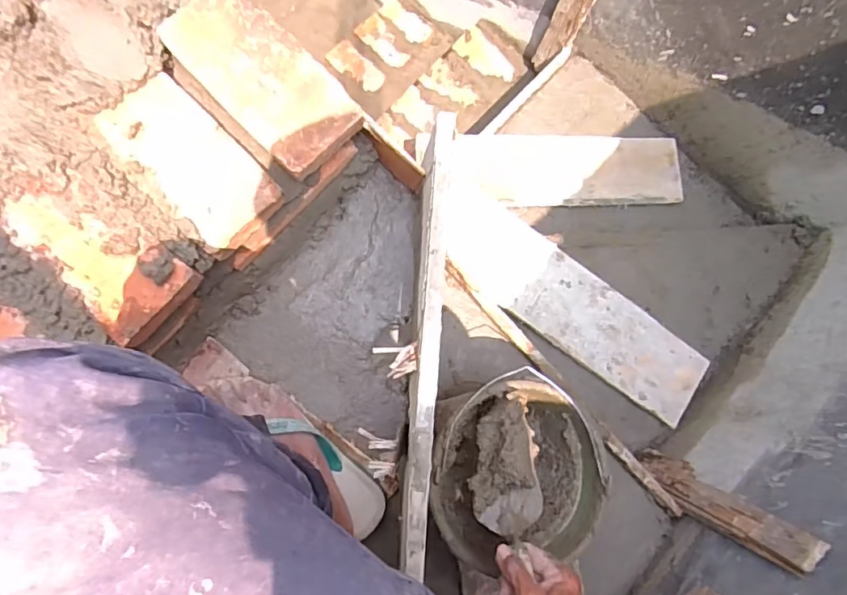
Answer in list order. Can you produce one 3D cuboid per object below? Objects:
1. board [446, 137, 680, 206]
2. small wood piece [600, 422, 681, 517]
[{"bbox_3d":[0.369,-0.316,1.334,0.603,0.025,0.177,-2,84,-11],"label":"board"},{"bbox_3d":[0.369,0.297,0.922,0.023,0.017,0.201,-43,93,-9],"label":"small wood piece"}]

